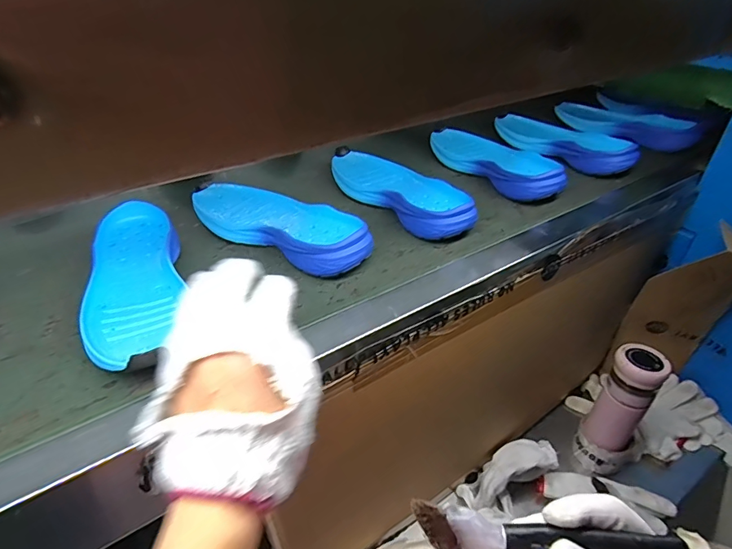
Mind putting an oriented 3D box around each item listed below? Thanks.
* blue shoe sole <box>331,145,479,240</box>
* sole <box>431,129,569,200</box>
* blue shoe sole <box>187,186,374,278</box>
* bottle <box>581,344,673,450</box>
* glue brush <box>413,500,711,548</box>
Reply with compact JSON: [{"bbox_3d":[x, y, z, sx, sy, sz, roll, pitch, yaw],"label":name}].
[{"bbox_3d":[0.038,-0.117,0.599,0.091,0.038,0.277,-26,43,-32],"label":"blue shoe sole"},{"bbox_3d":[0.189,-0.167,0.666,0.093,0.042,0.243,-23,43,-28],"label":"sole"},{"bbox_3d":[-0.101,-0.057,0.516,0.239,0.039,0.082,20,40,26],"label":"blue shoe sole"},{"bbox_3d":[0.393,0.200,0.677,0.064,0.197,0.067,1,37,-1],"label":"bottle"},{"bbox_3d":[0.110,0.152,0.253,0.159,0.028,0.016,2,35,3],"label":"glue brush"}]

